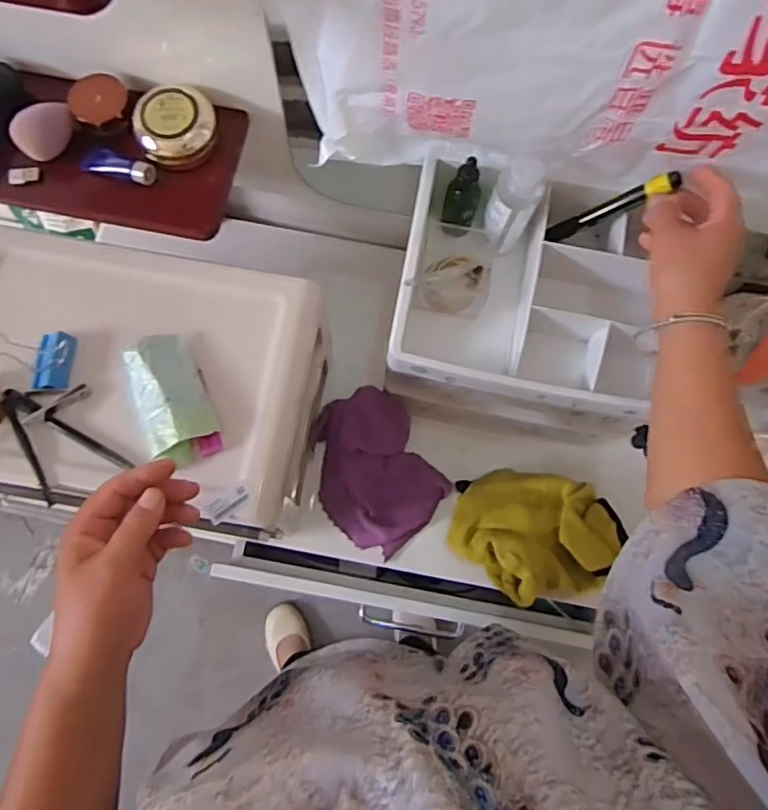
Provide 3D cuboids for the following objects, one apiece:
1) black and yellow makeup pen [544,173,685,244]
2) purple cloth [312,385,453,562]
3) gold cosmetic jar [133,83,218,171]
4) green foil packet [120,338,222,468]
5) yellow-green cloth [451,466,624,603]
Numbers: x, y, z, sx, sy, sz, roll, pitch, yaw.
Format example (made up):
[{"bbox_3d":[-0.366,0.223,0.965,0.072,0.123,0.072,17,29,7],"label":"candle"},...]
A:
[{"bbox_3d":[0.208,-0.181,0.546,0.120,0.019,0.015,-20,73,37],"label":"black and yellow makeup pen"},{"bbox_3d":[-0.013,0.074,0.682,0.133,0.033,0.174,-32,79,-7],"label":"purple cloth"},{"bbox_3d":[-0.185,-0.248,0.527,0.067,0.040,0.060,-25,78,-5],"label":"gold cosmetic jar"},{"bbox_3d":[-0.184,-0.006,0.510,0.057,0.027,0.109,-25,78,-5],"label":"green foil packet"},{"bbox_3d":[0.167,0.145,0.659,0.179,0.042,0.145,18,77,5],"label":"yellow-green cloth"}]

